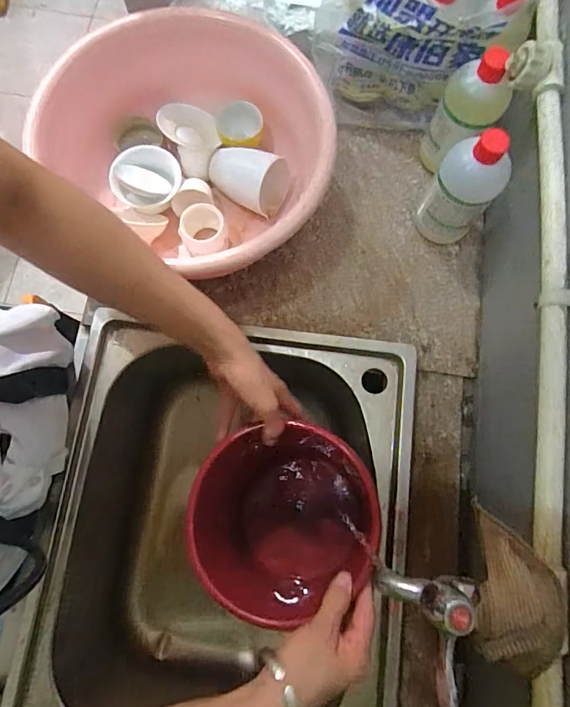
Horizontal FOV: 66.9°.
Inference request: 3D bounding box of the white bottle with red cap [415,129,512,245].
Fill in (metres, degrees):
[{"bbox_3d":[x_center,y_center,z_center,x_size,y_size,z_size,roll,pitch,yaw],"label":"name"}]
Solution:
[{"bbox_3d":[0.208,-0.191,0.499,0.068,0.161,0.068,0,77,-1],"label":"white bottle with red cap"}]

